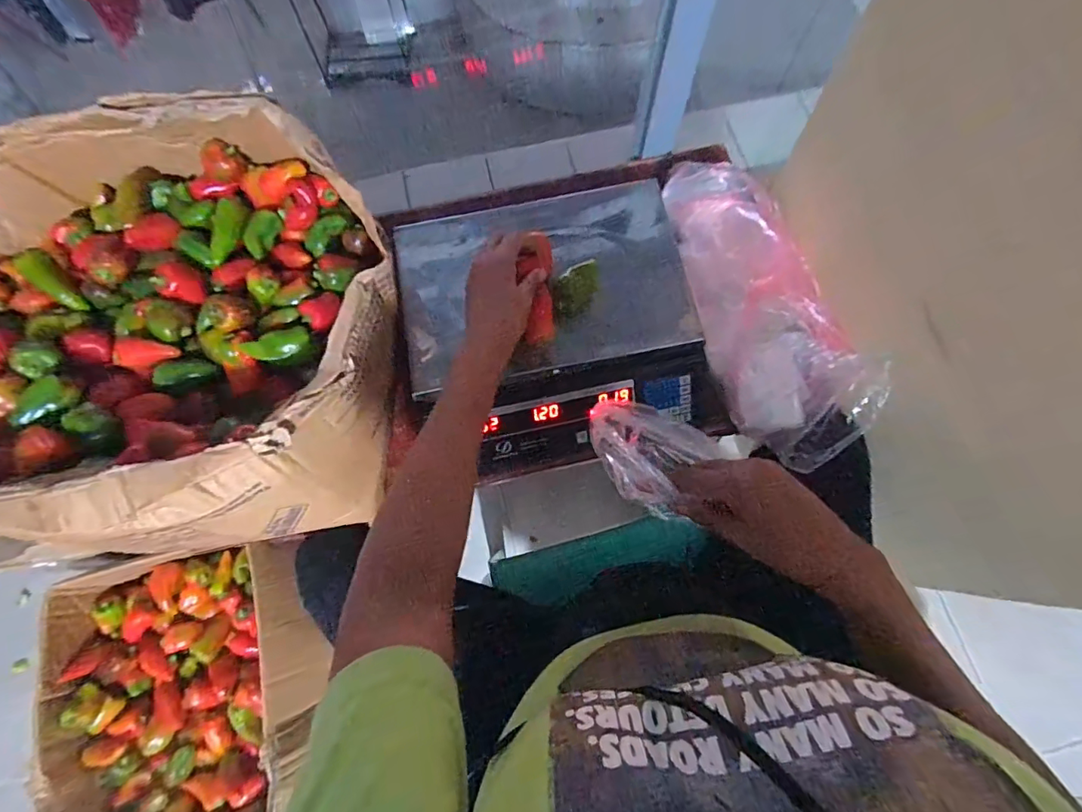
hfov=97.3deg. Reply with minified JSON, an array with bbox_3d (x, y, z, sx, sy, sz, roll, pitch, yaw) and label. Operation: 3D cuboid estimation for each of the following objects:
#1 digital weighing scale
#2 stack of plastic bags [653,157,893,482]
[{"bbox_3d":[0.014,-0.105,0.578,0.347,0.103,0.324,-16,75,-4],"label":"digital weighing scale"},{"bbox_3d":[0.270,-0.149,0.587,0.160,0.105,0.435,-16,75,-4],"label":"stack of plastic bags"}]

